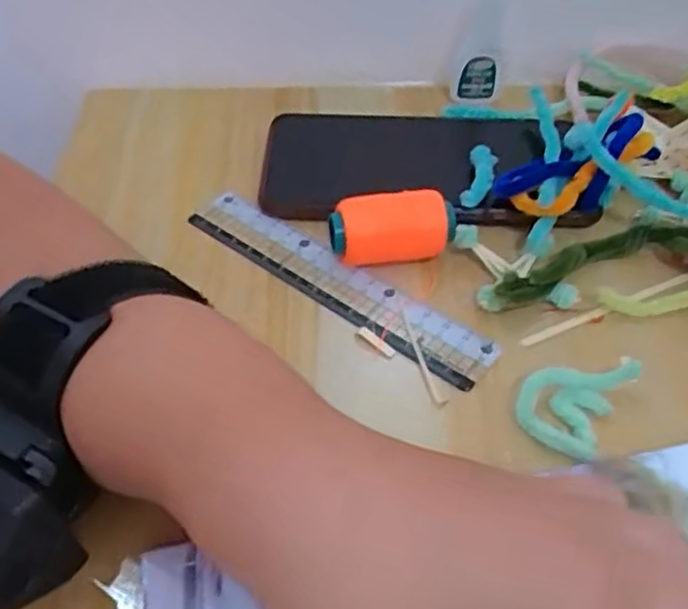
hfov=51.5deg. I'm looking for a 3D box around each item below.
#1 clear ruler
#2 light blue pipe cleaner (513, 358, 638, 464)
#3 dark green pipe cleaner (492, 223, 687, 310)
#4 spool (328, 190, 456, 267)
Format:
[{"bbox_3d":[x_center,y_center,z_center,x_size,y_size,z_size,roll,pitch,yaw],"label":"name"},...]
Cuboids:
[{"bbox_3d":[-0.004,-0.011,0.320,0.155,0.004,0.028,31,55,23],"label":"clear ruler"},{"bbox_3d":[0.087,0.036,0.275,0.034,0.016,0.047,26,52,23],"label":"light blue pipe cleaner"},{"bbox_3d":[0.122,-0.022,0.316,0.115,0.025,0.041,-2,47,-2],"label":"dark green pipe cleaner"},{"bbox_3d":[0.023,-0.032,0.322,0.057,0.029,0.023,-3,47,-2],"label":"spool"}]

